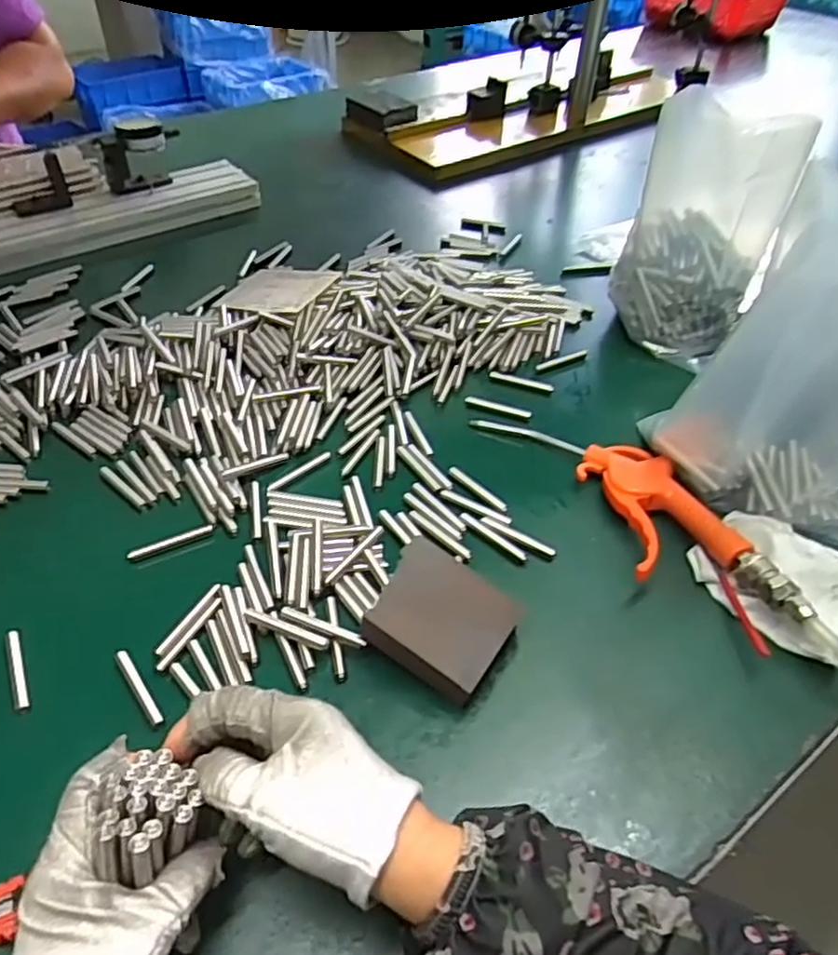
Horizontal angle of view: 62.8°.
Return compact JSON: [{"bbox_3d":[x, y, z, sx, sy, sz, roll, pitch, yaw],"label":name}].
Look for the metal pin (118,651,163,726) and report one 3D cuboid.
[{"bbox_3d":[-0.163,0.121,0.399,0.007,0.004,0.056,-27,50,-27],"label":"metal pin"}]

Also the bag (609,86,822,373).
[{"bbox_3d":[0.254,-0.218,0.626,0.125,0.201,0.131,17,46,17],"label":"bag"}]

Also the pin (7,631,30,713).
[{"bbox_3d":[-0.238,0.114,0.408,0.009,0.004,0.058,-20,48,-20],"label":"pin"}]

